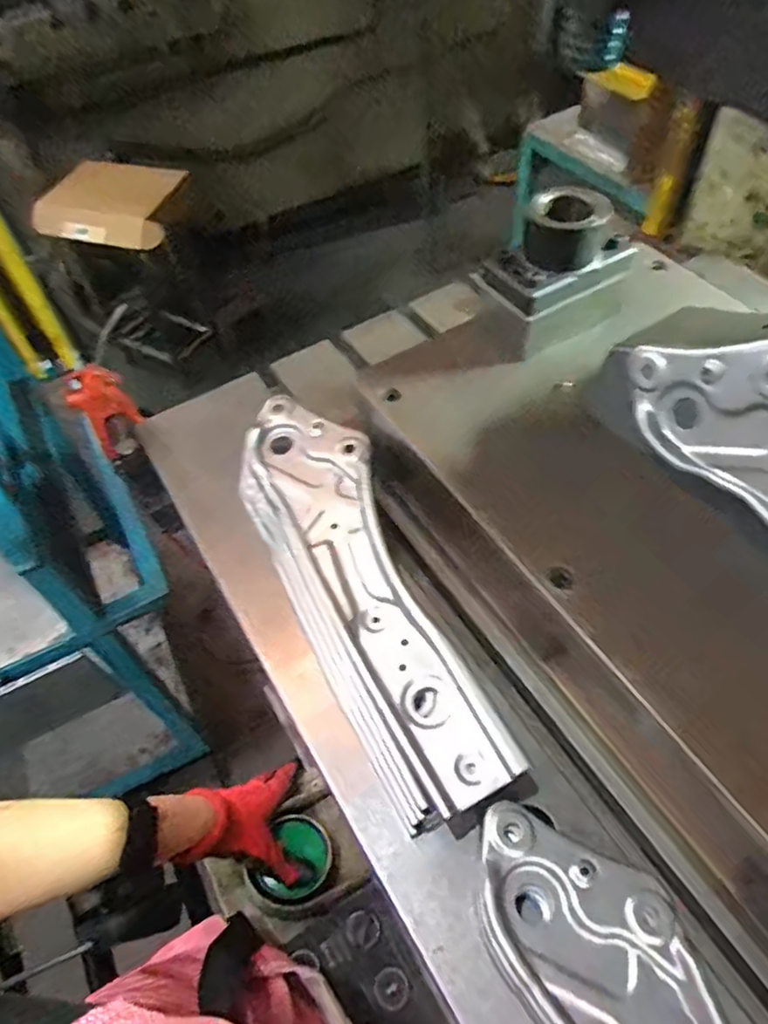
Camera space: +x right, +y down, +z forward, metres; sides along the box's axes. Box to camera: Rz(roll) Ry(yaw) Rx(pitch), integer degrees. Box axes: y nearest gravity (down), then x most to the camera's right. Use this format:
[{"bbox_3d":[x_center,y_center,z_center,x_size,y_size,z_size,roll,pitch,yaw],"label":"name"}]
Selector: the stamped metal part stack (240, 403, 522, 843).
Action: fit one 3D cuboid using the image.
[{"bbox_3d":[-0.027,0.062,0.594,0.121,0.067,0.432,-22,55,-12],"label":"stamped metal part stack"}]

